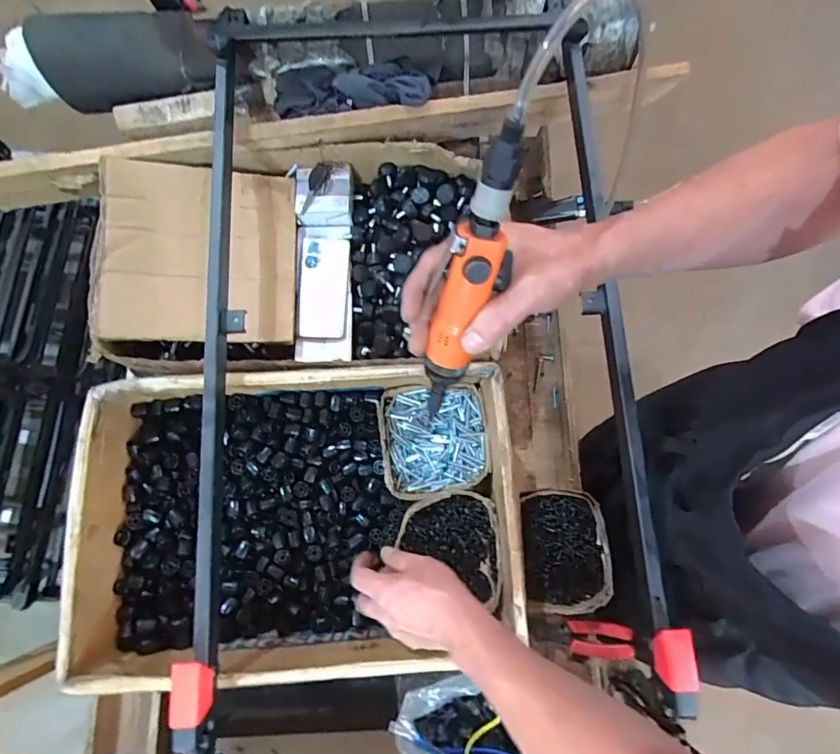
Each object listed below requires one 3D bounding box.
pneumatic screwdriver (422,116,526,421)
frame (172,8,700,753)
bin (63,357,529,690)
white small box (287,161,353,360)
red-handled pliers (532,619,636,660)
[{"bbox_3d":[0.036,-0.057,0.361,0.042,0.250,0.032,17,40,3],"label":"pneumatic screwdriver"},{"bbox_3d":[-0.016,-0.113,0.596,0.541,0.134,0.916,-4,78,-1],"label":"frame"},{"bbox_3d":[-0.152,0.166,0.617,0.508,0.143,0.352,-4,78,-1],"label":"bin"},{"bbox_3d":[-0.144,-0.174,0.722,0.093,0.065,0.303,-3,78,-1],"label":"white small box"},{"bbox_3d":[0.238,0.382,0.686,0.136,0.011,0.046,-2,78,19],"label":"red-handled pliers"}]

